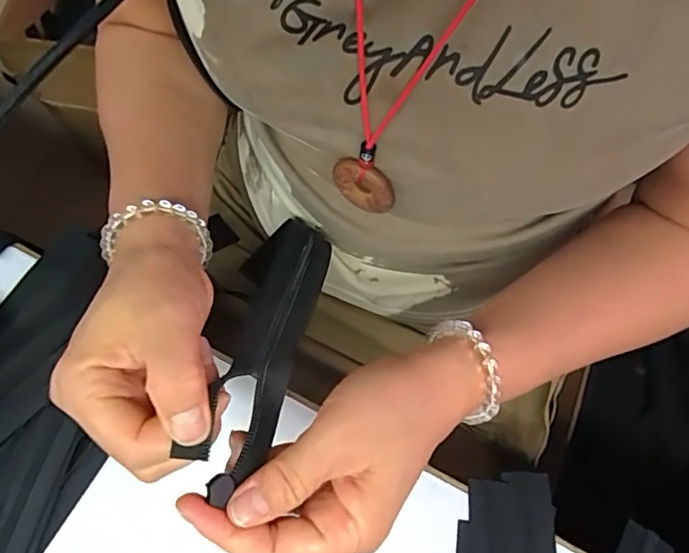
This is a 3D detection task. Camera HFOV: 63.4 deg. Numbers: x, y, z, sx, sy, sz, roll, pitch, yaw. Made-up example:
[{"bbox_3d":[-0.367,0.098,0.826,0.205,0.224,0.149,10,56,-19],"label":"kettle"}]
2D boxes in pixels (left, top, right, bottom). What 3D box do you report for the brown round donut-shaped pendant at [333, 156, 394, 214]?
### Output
[{"bbox_3d":[0.010,-0.049,0.306,0.034,0.036,0.006,14,60,33],"label":"brown round donut-shaped pendant"}]

